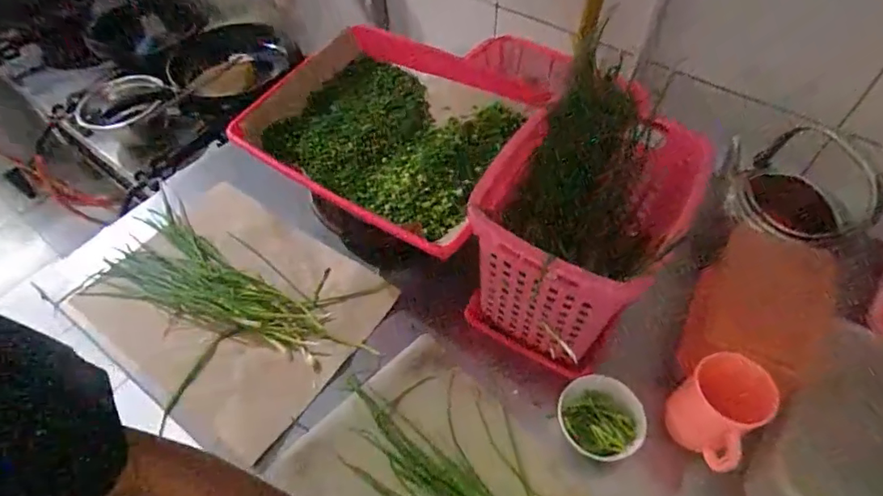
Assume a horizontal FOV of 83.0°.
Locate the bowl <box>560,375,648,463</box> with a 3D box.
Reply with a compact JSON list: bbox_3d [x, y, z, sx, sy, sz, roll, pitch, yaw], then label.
[{"bbox_3d":[0.177,0.193,0.561,0.089,0.049,0.083,0,54,0],"label":"bowl"}]

